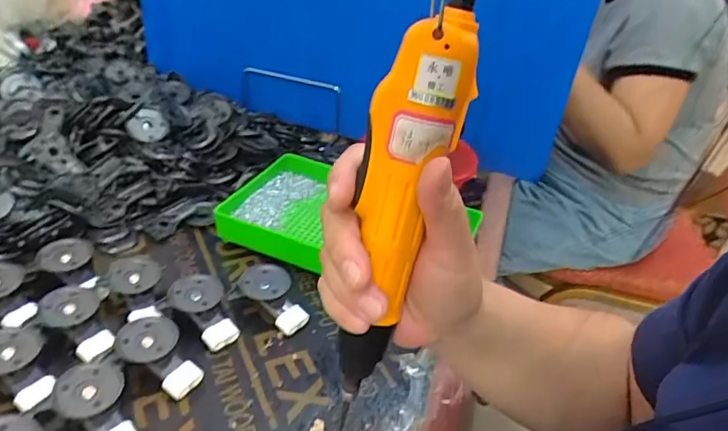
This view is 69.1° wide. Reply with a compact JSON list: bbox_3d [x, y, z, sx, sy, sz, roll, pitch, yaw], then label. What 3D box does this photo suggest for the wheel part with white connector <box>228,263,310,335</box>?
[{"bbox_3d":[-0.079,0.072,0.470,0.068,0.031,0.041,19,36,17],"label":"wheel part with white connector"}]

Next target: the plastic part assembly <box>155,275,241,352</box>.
[{"bbox_3d":[-0.134,0.078,0.450,0.071,0.031,0.043,24,37,23],"label":"plastic part assembly"}]

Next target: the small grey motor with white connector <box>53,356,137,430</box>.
[{"bbox_3d":[-0.182,0.134,0.359,0.042,0.027,0.068,-14,39,-29],"label":"small grey motor with white connector"}]

